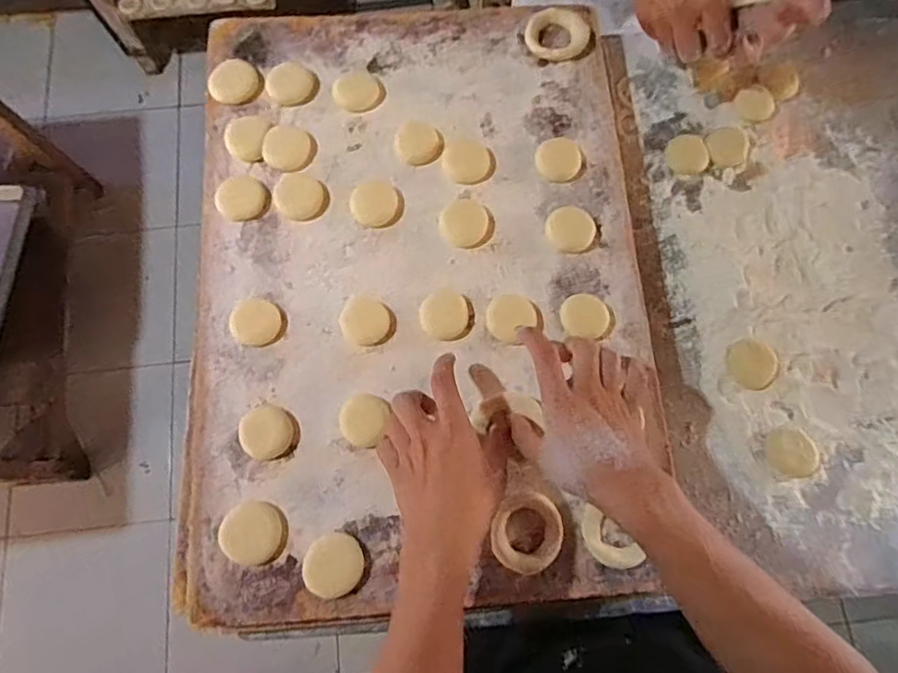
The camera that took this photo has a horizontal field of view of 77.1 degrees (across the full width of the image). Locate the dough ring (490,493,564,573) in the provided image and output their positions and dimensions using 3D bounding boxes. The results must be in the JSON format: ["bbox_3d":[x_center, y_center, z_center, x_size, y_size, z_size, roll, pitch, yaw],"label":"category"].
[{"bbox_3d":[0.069,0.170,0.485,0.058,0.013,0.064,25,77,7],"label":"dough ring"}]

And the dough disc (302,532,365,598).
[{"bbox_3d":[-0.097,0.193,0.475,0.049,0.008,0.048,0,75,0],"label":"dough disc"}]

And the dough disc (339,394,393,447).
[{"bbox_3d":[-0.078,0.073,0.504,0.038,0.011,0.045,22,76,6],"label":"dough disc"}]

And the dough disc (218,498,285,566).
[{"bbox_3d":[-0.168,0.166,0.480,0.051,0.006,0.051,0,75,0],"label":"dough disc"}]

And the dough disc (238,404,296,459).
[{"bbox_3d":[-0.163,0.085,0.502,0.045,0.013,0.045,0,75,0],"label":"dough disc"}]

